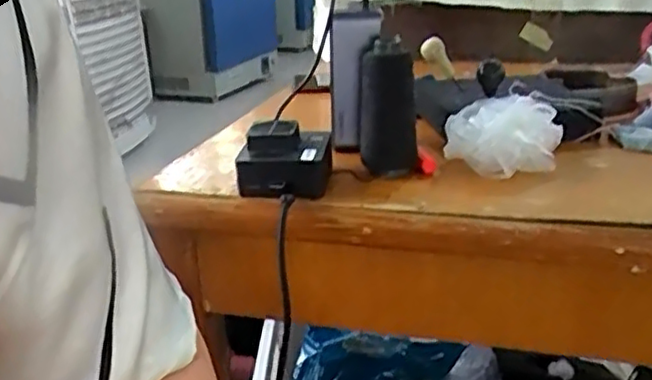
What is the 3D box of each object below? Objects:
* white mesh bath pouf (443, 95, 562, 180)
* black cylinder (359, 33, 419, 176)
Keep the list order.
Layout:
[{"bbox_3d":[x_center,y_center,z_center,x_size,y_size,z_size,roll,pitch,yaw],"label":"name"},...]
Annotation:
[{"bbox_3d":[0.156,-0.051,0.609,0.098,0.049,0.089,3,22,13],"label":"white mesh bath pouf"},{"bbox_3d":[0.052,-0.069,0.580,0.048,0.104,0.042,-1,22,3],"label":"black cylinder"}]

